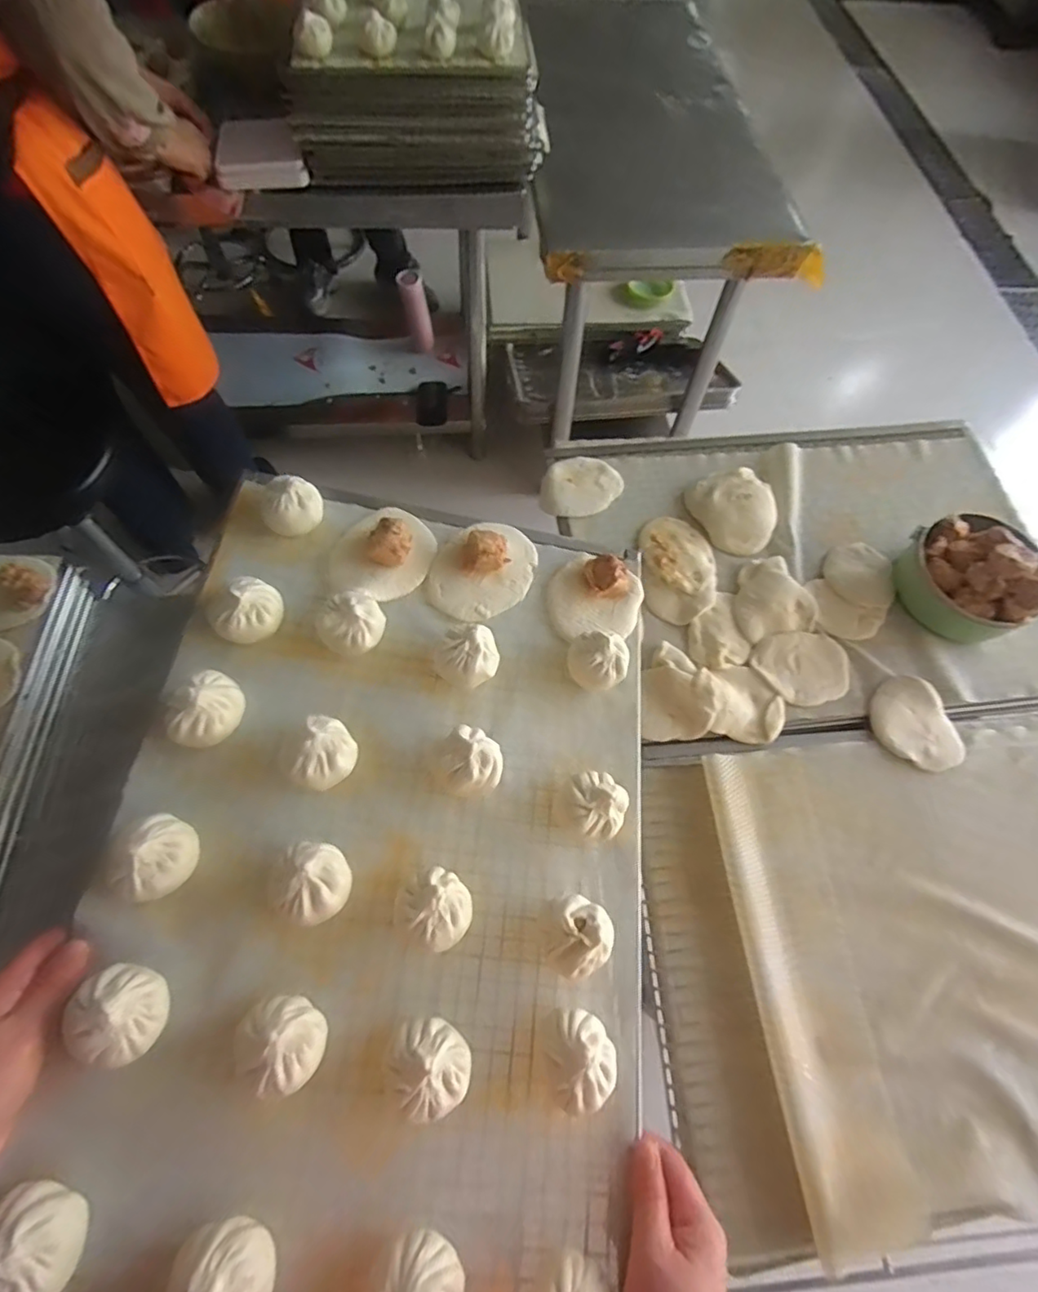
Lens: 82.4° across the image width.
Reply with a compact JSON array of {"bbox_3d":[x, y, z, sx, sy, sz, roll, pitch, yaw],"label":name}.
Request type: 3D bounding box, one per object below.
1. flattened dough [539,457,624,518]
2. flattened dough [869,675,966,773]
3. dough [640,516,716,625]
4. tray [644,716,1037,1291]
[{"bbox_3d":[0.074,-0.198,0.741,0.101,0.015,0.079,-39,72,-19],"label":"flattened dough"},{"bbox_3d":[0.417,0.081,0.626,0.086,0.011,0.098,-1,65,-4],"label":"flattened dough"},{"bbox_3d":[0.187,-0.095,0.697,0.085,0.013,0.142,3,65,-2],"label":"dough"},{"bbox_3d":[0.414,0.279,0.542,0.581,0.024,0.402,-2,65,-4],"label":"tray"}]

